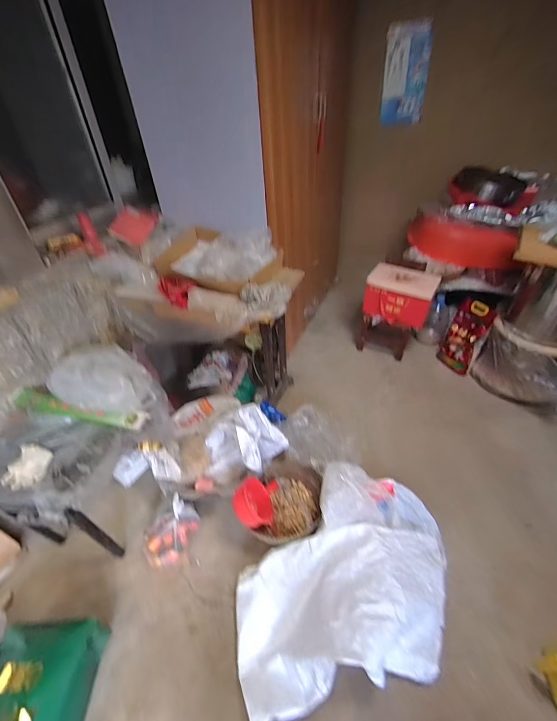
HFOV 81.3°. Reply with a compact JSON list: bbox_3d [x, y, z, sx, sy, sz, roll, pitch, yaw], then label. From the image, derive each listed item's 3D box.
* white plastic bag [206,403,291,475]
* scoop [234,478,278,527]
[{"bbox_3d":[-0.142,0.351,1.359,0.338,0.288,0.175,2,40,5],"label":"white plastic bag"},{"bbox_3d":[-0.090,0.552,1.299,0.141,0.181,0.221,6,41,10],"label":"scoop"}]

